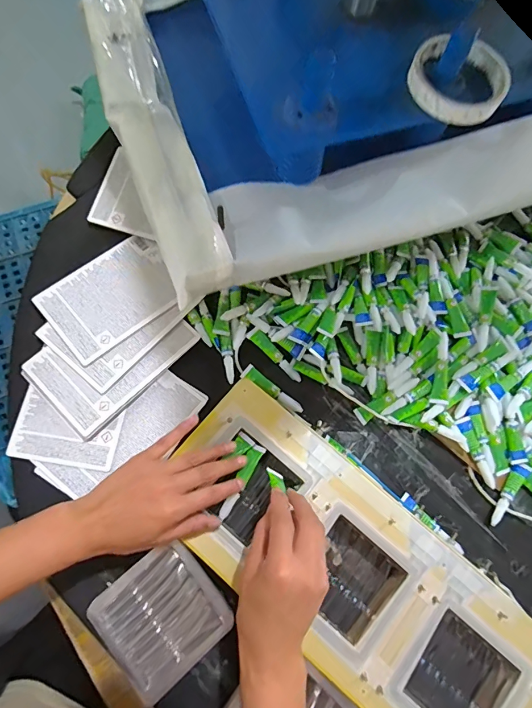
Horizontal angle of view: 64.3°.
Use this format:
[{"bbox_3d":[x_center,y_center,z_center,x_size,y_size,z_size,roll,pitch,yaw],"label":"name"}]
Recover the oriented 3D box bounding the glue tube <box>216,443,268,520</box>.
[{"bbox_3d":[-0.026,0.132,0.439,0.015,0.015,0.082,30,73,5],"label":"glue tube"}]

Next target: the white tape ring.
[{"bbox_3d":[0.181,-0.257,0.394,0.087,0.020,0.090,1,73,-5],"label":"white tape ring"}]

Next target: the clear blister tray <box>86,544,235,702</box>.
[{"bbox_3d":[-0.101,0.252,0.409,0.105,0.019,0.104,-39,80,-15],"label":"clear blister tray"}]

